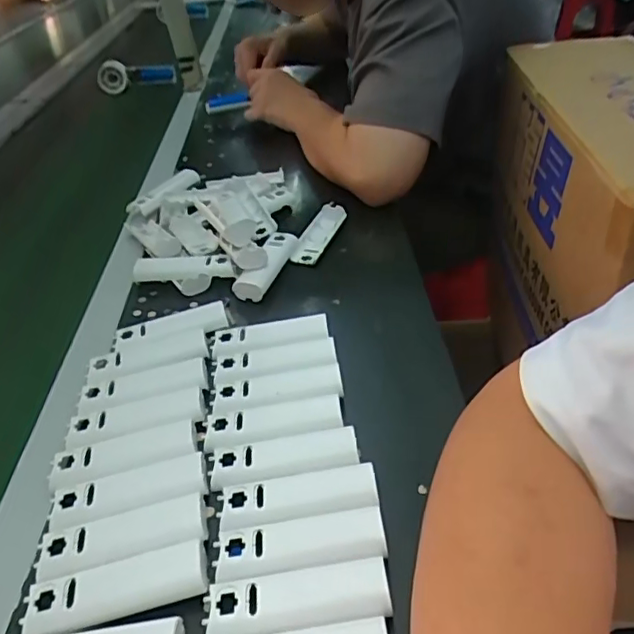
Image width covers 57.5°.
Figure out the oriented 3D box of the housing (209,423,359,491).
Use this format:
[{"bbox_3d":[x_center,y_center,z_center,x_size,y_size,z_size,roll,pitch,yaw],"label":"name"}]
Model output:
[{"bbox_3d":[-0.023,0.096,0.400,0.101,0.010,0.034,-9,39,-3],"label":"housing"}]

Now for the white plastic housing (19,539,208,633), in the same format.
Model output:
[{"bbox_3d":[-0.116,0.157,0.335,0.102,0.007,0.032,-12,39,-7],"label":"white plastic housing"}]

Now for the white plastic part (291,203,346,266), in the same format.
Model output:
[{"bbox_3d":[0.003,-0.095,0.649,0.032,0.012,0.111,8,41,17],"label":"white plastic part"}]

